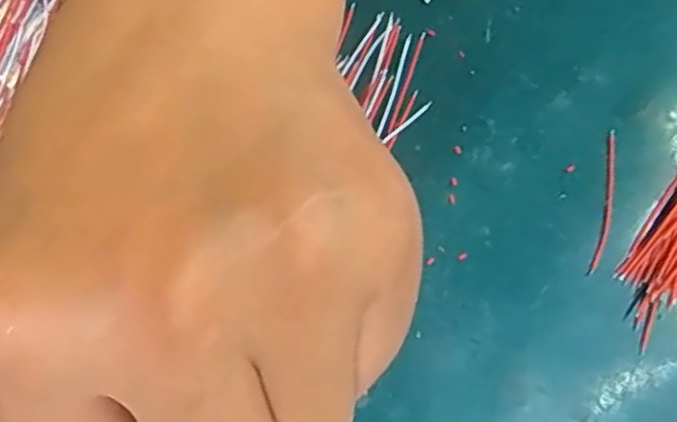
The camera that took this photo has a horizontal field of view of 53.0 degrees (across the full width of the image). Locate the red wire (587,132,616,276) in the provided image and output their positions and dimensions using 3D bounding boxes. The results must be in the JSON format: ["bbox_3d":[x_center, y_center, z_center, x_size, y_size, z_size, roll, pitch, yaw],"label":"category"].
[{"bbox_3d":[0.078,-0.003,0.197,0.005,0.004,0.044,13,74,5],"label":"red wire"}]

